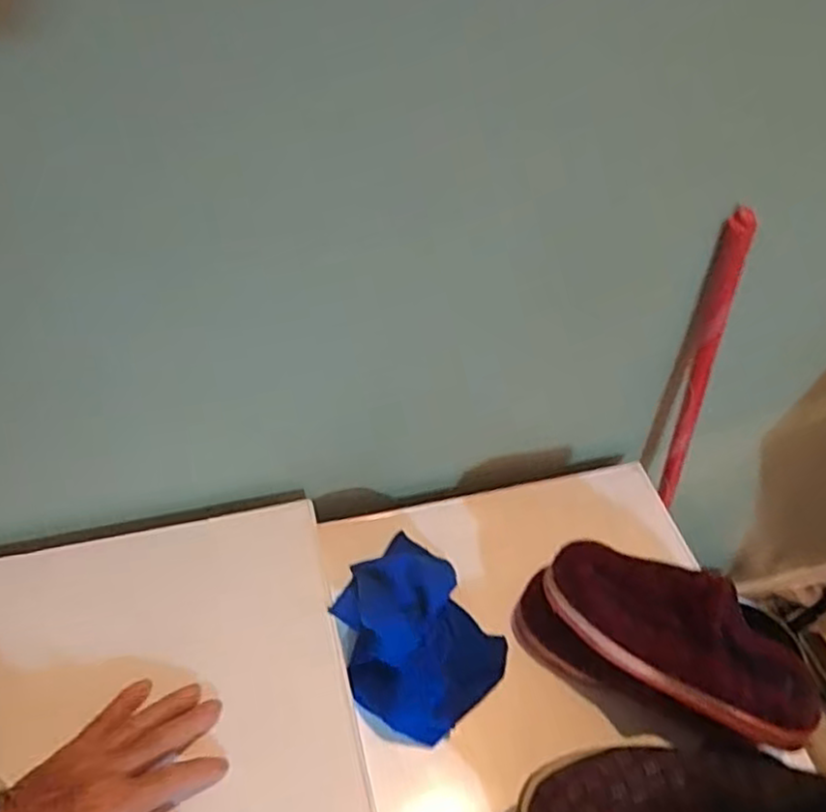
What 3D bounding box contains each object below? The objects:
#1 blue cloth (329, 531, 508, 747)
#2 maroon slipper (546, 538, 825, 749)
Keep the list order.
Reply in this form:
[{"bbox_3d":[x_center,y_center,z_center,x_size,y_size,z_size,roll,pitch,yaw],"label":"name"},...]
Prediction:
[{"bbox_3d":[0.001,0.202,0.646,0.152,0.085,0.171,-35,61,-29],"label":"blue cloth"},{"bbox_3d":[0.233,0.198,0.601,0.237,0.057,0.095,23,52,14],"label":"maroon slipper"}]

